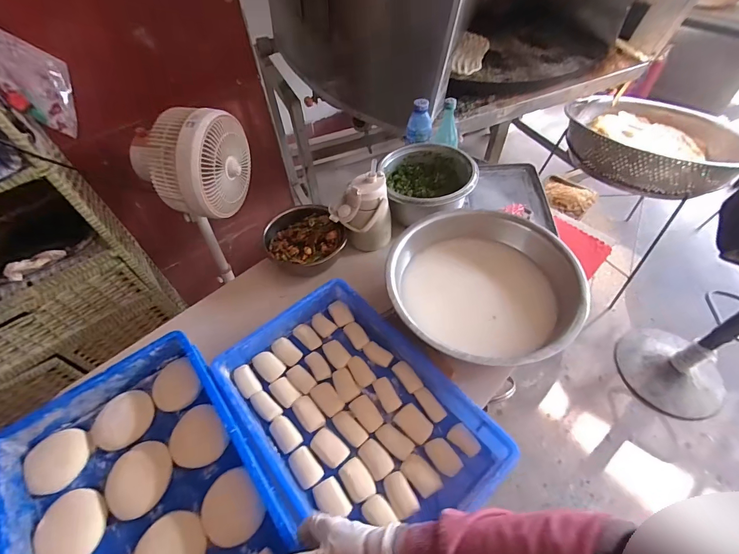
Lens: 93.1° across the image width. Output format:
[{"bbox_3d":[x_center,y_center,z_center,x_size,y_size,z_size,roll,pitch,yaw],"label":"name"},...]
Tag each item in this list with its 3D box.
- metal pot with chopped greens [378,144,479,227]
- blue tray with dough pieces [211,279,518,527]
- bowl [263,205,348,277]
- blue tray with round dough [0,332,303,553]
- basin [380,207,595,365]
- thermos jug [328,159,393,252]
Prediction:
[{"bbox_3d":[0.155,-0.240,0.922,0.228,0.121,0.238,-2,52,2],"label":"metal pot with chopped greens"},{"bbox_3d":[-0.030,0.226,0.613,0.311,0.075,0.453,-36,61,-22],"label":"blue tray with dough pieces"},{"bbox_3d":[-0.154,-0.095,0.857,0.194,0.081,0.188,6,52,8],"label":"bowl"},{"bbox_3d":[-0.313,0.327,0.494,0.304,0.077,0.463,-34,60,-21],"label":"blue tray with round dough"},{"bbox_3d":[0.229,0.028,0.716,0.370,0.105,0.342,-2,52,2],"label":"basin"},{"bbox_3d":[-0.014,-0.150,0.830,0.135,0.178,0.118,3,52,6],"label":"thermos jug"}]

